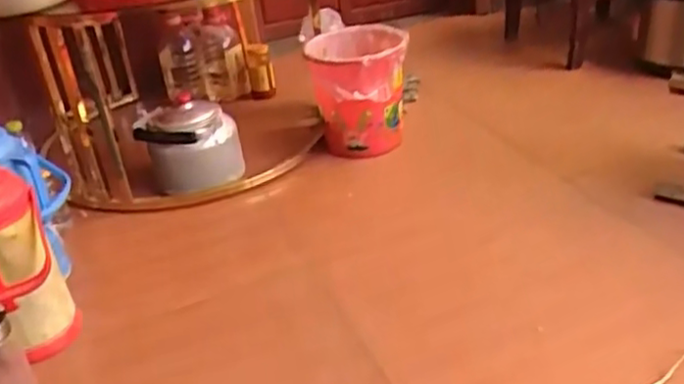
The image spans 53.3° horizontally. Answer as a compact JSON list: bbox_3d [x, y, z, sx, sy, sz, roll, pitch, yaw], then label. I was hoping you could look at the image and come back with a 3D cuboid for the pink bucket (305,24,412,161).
[{"bbox_3d":[0.045,-0.256,1.690,0.238,0.244,0.251,-6,31,2],"label":"pink bucket"}]

